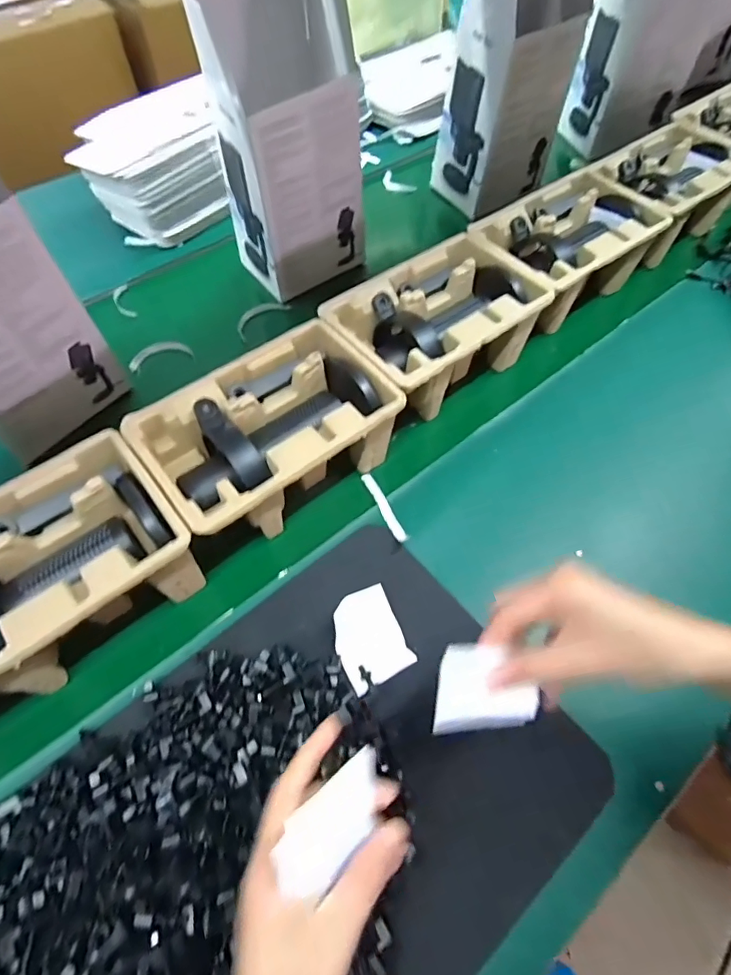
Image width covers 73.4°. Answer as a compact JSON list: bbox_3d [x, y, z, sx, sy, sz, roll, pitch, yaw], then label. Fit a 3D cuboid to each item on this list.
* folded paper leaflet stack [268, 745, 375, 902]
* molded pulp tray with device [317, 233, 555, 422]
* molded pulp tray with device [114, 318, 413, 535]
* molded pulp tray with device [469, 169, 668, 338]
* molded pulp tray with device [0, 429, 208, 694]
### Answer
[{"bbox_3d":[-0.015,0.174,0.256,0.069,0.004,0.037,-26,90,-44],"label":"folded paper leaflet stack"},{"bbox_3d":[0.077,-0.181,0.568,0.223,0.097,0.148,-33,66,-21],"label":"molded pulp tray with device"},{"bbox_3d":[-0.092,-0.046,0.492,0.228,0.100,0.153,-34,66,-21],"label":"molded pulp tray with device"},{"bbox_3d":[0.255,-0.306,0.644,0.232,0.094,0.152,-32,65,-20],"label":"molded pulp tray with device"},{"bbox_3d":[-0.270,0.075,0.412,0.224,0.096,0.151,-34,66,-21],"label":"molded pulp tray with device"}]

